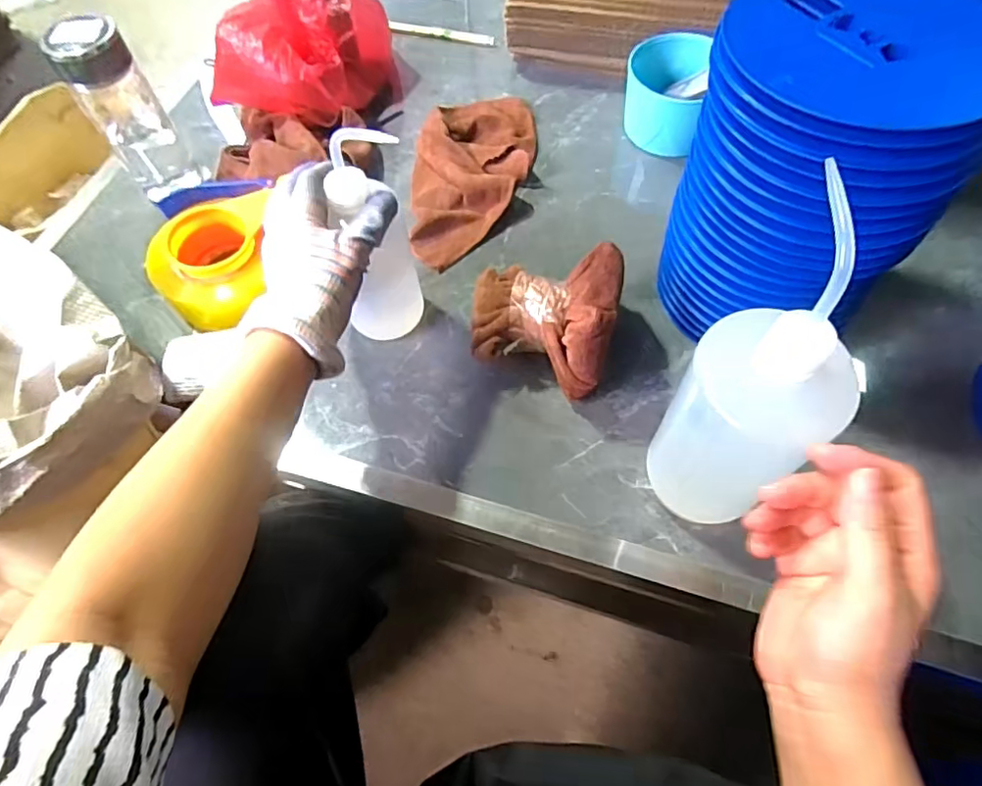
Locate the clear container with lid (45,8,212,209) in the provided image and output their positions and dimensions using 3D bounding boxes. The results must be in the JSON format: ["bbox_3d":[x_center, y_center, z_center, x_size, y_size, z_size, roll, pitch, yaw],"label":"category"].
[{"bbox_3d":[-0.363,-0.276,0.591,0.067,0.180,0.075,-39,67,-16],"label":"clear container with lid"}]

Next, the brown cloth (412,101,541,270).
[{"bbox_3d":[-0.022,-0.248,0.637,0.124,0.032,0.255,6,62,6],"label":"brown cloth"}]

